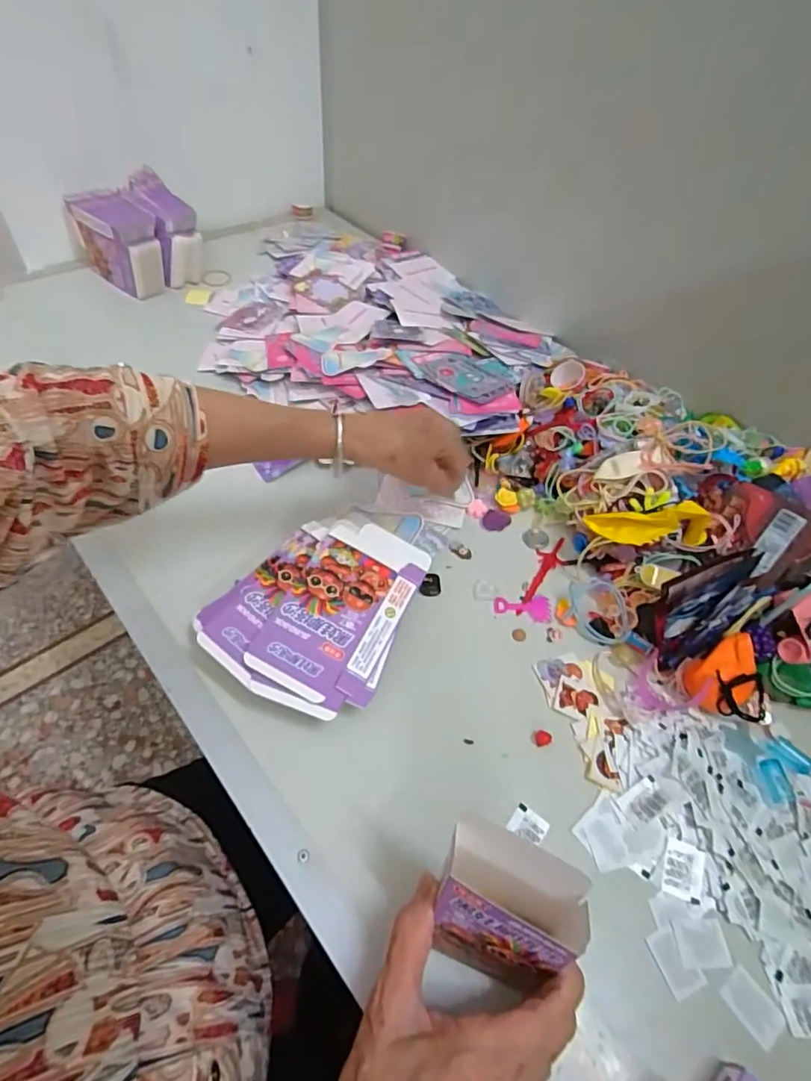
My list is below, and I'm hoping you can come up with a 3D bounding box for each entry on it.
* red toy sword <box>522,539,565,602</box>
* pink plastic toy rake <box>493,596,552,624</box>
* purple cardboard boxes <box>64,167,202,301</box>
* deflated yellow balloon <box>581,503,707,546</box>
[{"bbox_3d":[0.123,0.031,0.486,0.023,0.004,0.100,33,56,18],"label":"red toy sword"},{"bbox_3d":[0.103,0.060,0.459,0.048,0.004,0.027,-2,53,-8],"label":"pink plastic toy rake"},{"bbox_3d":[-0.362,-0.415,0.723,0.136,0.096,0.128,37,57,20],"label":"purple cardboard boxes"},{"bbox_3d":[0.205,-0.010,0.449,0.094,0.027,0.030,-1,51,18],"label":"deflated yellow balloon"}]

